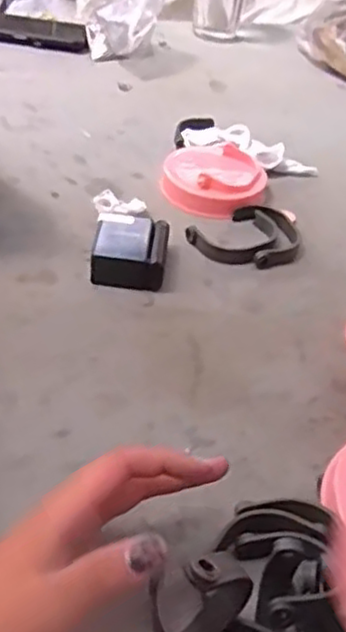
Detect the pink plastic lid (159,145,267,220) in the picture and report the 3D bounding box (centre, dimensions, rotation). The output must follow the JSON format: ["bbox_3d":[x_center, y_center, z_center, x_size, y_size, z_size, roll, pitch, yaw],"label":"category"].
[{"bbox_3d":[0.037,-0.124,0.641,0.089,0.020,0.103,7,40,0],"label":"pink plastic lid"}]

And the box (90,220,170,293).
[{"bbox_3d":[-0.033,-0.046,0.550,0.057,0.032,0.060,4,40,-4],"label":"box"}]

